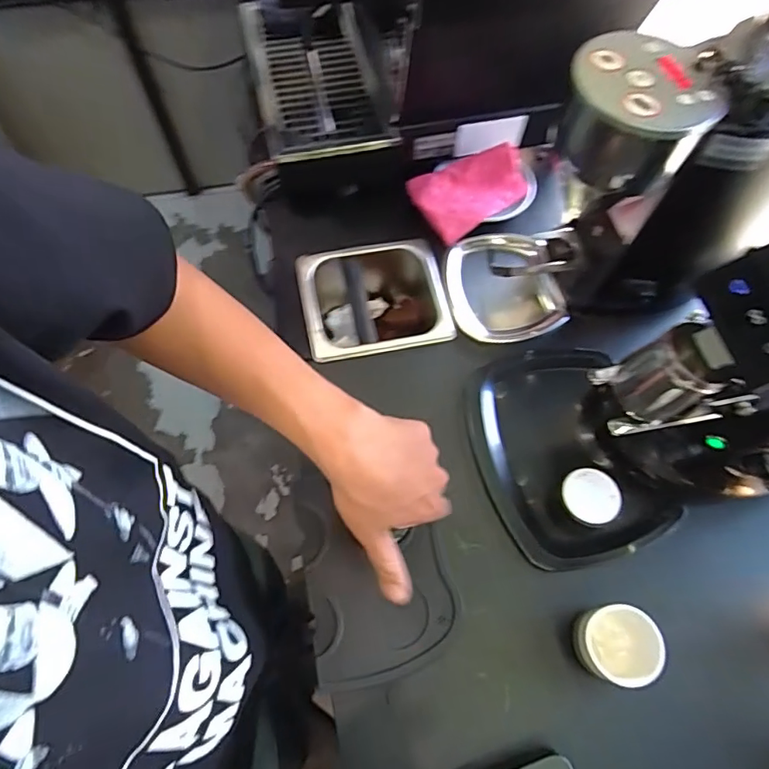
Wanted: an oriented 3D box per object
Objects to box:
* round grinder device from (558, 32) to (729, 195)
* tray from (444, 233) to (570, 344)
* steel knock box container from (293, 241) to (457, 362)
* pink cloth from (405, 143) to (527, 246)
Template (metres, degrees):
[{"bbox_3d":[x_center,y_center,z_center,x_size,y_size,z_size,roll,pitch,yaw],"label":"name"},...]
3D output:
[{"bbox_3d":[0.211,-0.229,0.460,0.125,0.096,0.118,30,68,11],"label":"round grinder device"},{"bbox_3d":[0.159,-0.104,0.707,0.142,0.122,0.154,-2,66,-2],"label":"tray"},{"bbox_3d":[-0.014,-0.094,0.708,0.181,0.112,0.170,-10,66,-6],"label":"steel knock box container"},{"bbox_3d":[0.120,-0.255,0.701,0.156,0.022,0.105,-16,83,-4],"label":"pink cloth"}]

